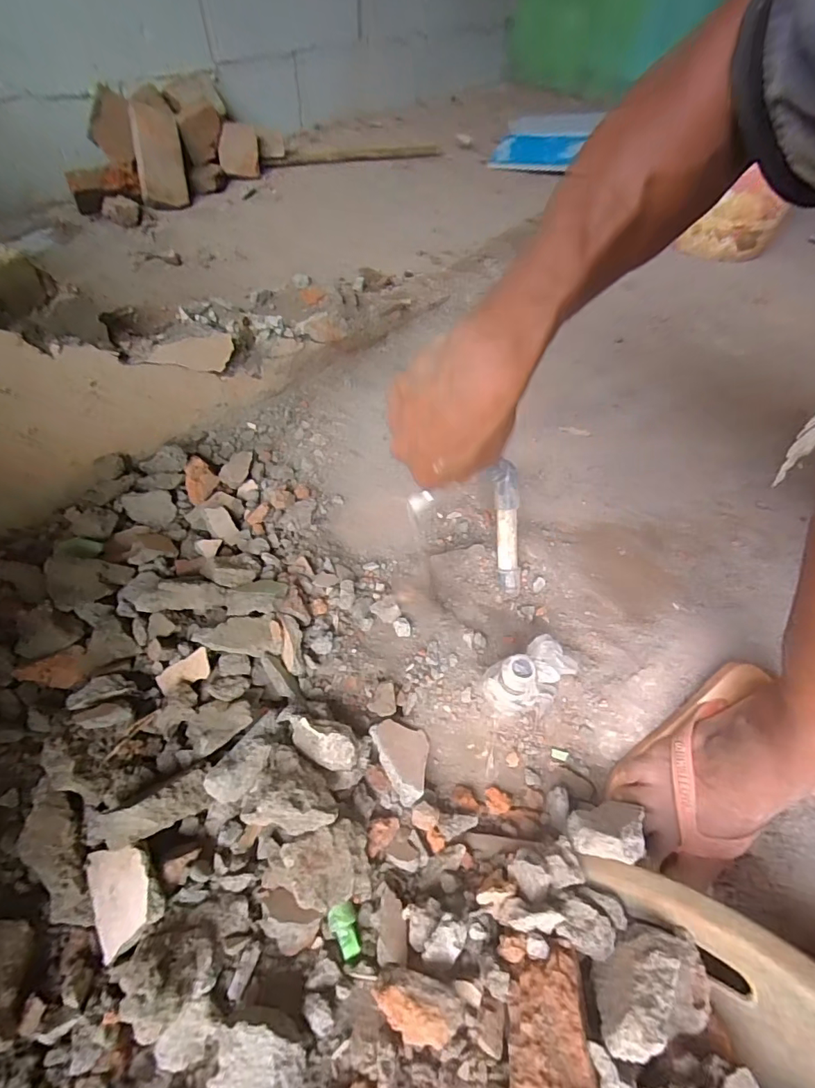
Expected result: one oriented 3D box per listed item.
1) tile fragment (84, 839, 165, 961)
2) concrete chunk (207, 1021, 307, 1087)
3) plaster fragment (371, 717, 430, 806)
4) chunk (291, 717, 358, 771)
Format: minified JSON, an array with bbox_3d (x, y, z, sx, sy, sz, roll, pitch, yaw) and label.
[{"bbox_3d":[-0.209,0.257,0.354,0.058,0.009,0.068,-32,65,11],"label":"tile fragment"},{"bbox_3d":[-0.093,0.329,0.306,0.054,0.031,0.034,10,54,5],"label":"concrete chunk"},{"bbox_3d":[-0.001,0.193,0.434,0.049,0.022,0.070,2,38,-37],"label":"plaster fragment"},{"bbox_3d":[-0.071,0.174,0.419,0.061,0.043,0.032,23,56,14],"label":"chunk"}]

